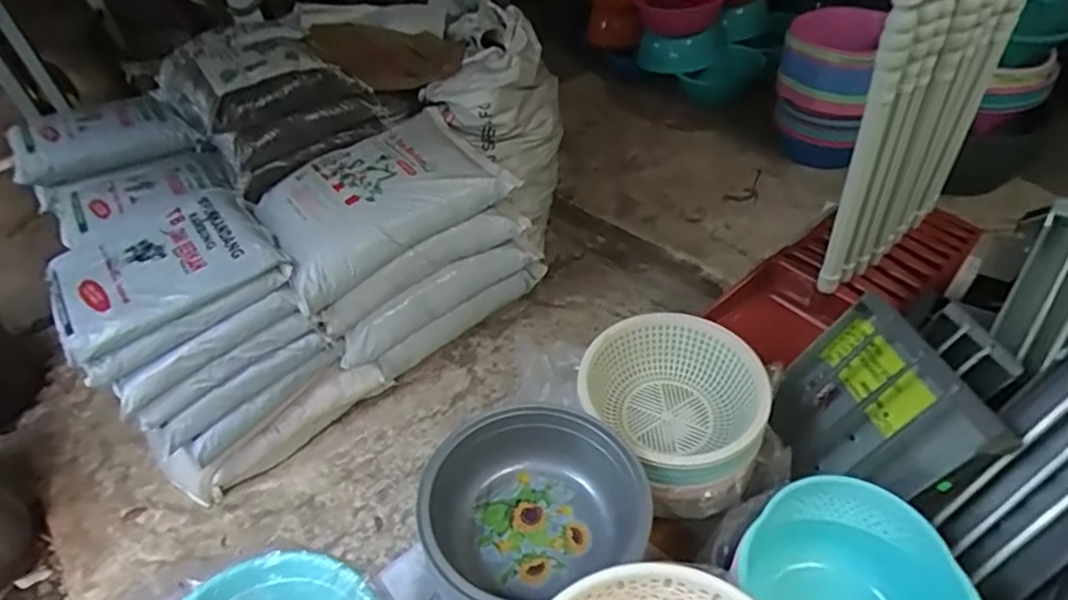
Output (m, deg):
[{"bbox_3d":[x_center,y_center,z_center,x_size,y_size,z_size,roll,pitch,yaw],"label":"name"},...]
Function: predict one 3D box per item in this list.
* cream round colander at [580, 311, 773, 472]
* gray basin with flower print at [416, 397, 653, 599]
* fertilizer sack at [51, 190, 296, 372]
[{"bbox_3d":[0.196,0.128,0.840,0.213,0.091,0.228,-3,44,3],"label":"cream round colander"},{"bbox_3d":[-0.004,0.238,0.691,0.238,0.106,0.202,-29,48,-22],"label":"gray basin with flower print"},{"bbox_3d":[-0.725,-0.078,1.219,0.390,0.093,0.267,-29,48,-22],"label":"fertilizer sack"}]

